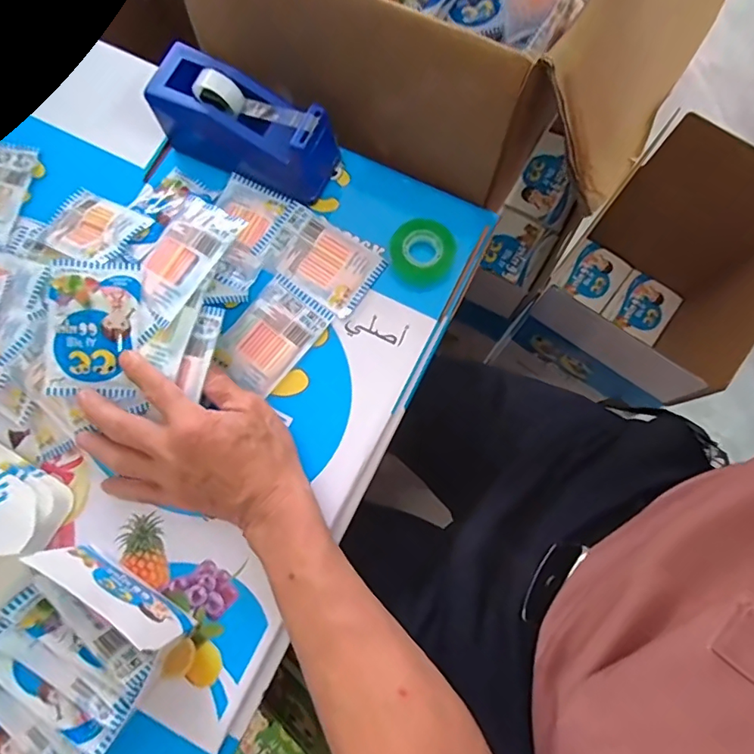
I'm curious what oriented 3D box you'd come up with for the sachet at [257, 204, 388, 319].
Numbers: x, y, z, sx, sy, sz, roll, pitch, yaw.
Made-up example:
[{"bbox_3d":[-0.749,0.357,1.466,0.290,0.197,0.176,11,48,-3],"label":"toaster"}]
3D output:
[{"bbox_3d":[-0.048,-0.102,0.441,0.097,0.007,0.065,34,79,8],"label":"sachet"}]

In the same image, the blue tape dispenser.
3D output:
[{"bbox_3d":[-0.112,-0.217,0.437,0.151,0.072,0.061,25,78,6],"label":"blue tape dispenser"}]

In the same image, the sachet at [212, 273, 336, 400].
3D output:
[{"bbox_3d":[-0.088,-0.036,0.424,0.062,0.006,0.091,38,80,9],"label":"sachet"}]

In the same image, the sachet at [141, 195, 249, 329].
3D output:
[{"bbox_3d":[-0.152,-0.094,0.396,0.055,0.014,0.098,33,79,8],"label":"sachet"}]

